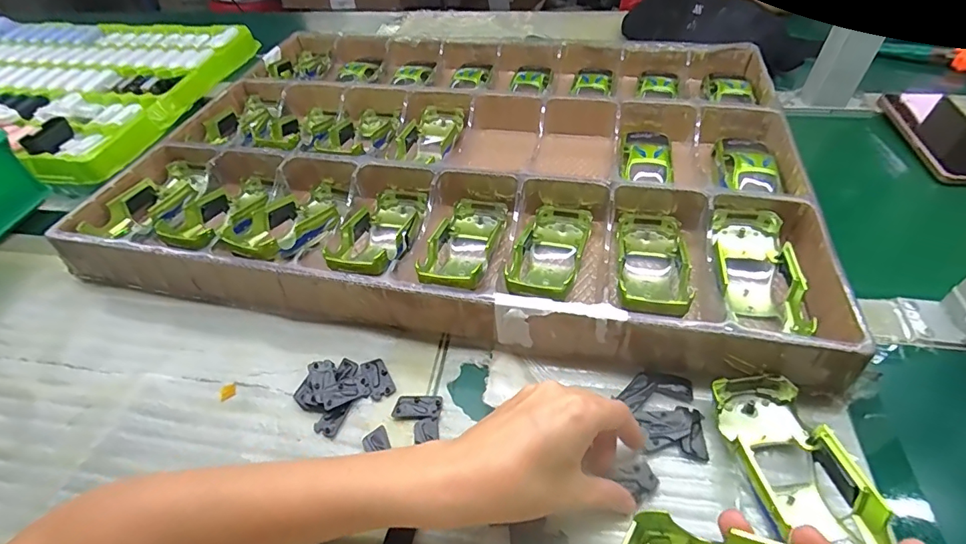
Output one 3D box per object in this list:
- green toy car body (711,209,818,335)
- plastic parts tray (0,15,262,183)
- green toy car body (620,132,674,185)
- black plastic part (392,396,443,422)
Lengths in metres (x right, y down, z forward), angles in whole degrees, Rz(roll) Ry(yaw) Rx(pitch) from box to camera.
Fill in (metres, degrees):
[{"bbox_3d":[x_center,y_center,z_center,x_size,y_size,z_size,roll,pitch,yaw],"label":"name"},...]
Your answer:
[{"bbox_3d":[0.212,-0.004,0.362,0.056,0.028,0.117,5,51,10],"label":"green toy car body"},{"bbox_3d":[-0.699,-0.312,0.728,0.603,0.043,0.373,11,50,14],"label":"plastic parts tray"},{"bbox_3d":[0.167,-0.120,0.464,0.047,0.022,0.089,9,52,14],"label":"green toy car body"},{"bbox_3d":[-0.047,0.097,0.330,0.034,0.004,0.018,1,50,7],"label":"black plastic part"}]

